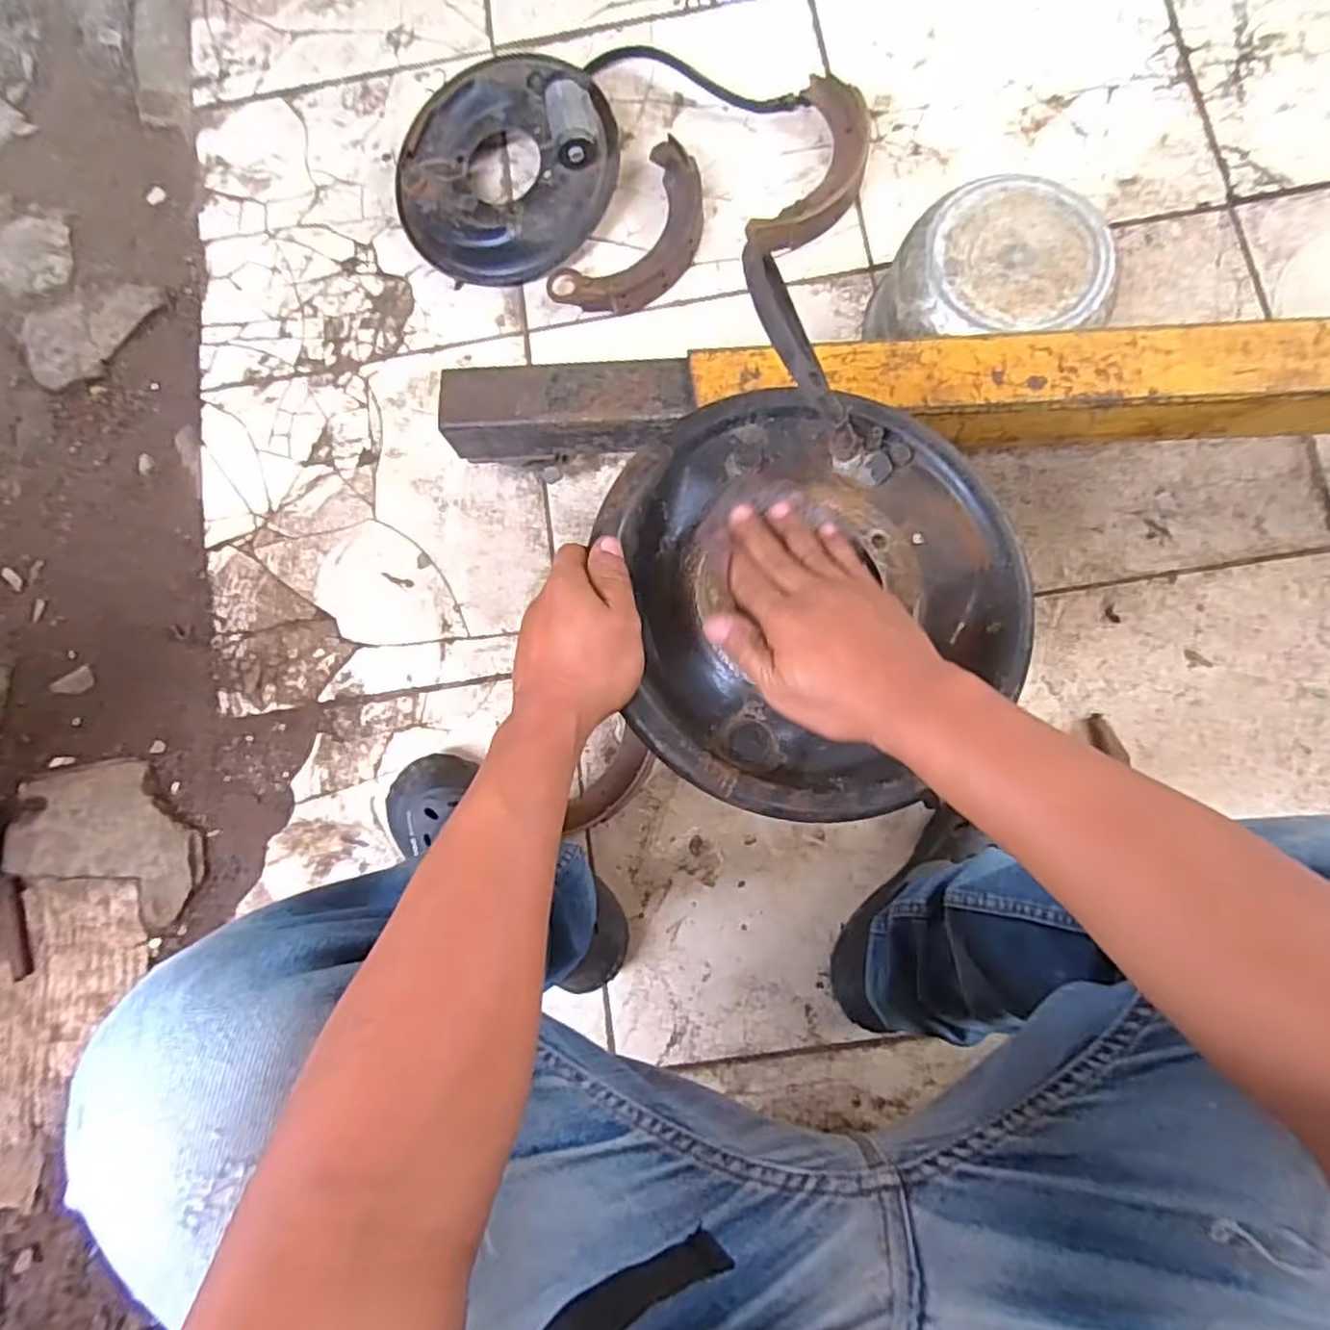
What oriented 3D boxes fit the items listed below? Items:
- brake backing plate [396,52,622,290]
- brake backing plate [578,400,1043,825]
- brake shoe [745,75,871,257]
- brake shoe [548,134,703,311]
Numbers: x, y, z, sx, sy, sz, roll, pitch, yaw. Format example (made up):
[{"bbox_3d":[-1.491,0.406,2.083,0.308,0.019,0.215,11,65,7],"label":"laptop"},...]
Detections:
[{"bbox_3d":[-0.189,-0.589,0.823,0.263,0.086,0.249,-1,83,5],"label":"brake backing plate"},{"bbox_3d":[0.098,-0.046,0.427,0.245,0.051,0.260,-1,83,5],"label":"brake backing plate"},{"bbox_3d":[0.177,-0.570,0.808,0.098,0.032,0.221,20,85,7],"label":"brake shoe"},{"bbox_3d":[-0.027,-0.491,0.815,0.122,0.032,0.223,40,87,8],"label":"brake shoe"}]

